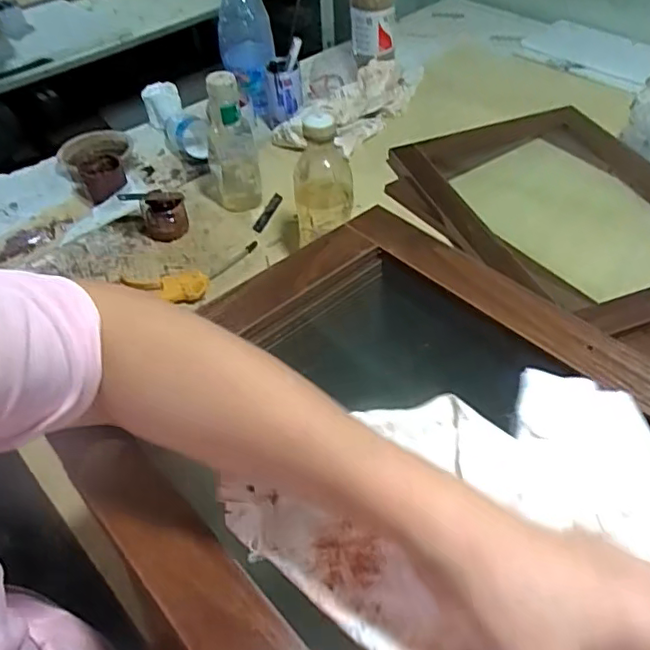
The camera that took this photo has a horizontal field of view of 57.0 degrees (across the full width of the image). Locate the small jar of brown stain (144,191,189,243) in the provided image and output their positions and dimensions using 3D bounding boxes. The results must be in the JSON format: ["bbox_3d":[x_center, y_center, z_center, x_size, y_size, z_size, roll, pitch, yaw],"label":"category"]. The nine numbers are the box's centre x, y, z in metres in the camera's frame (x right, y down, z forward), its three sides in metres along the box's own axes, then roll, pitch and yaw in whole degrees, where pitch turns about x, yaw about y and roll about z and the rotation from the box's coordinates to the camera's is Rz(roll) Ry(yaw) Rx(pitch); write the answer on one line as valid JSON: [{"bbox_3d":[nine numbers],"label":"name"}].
[{"bbox_3d":[-0.239,-0.162,0.888,0.066,0.048,0.064,-2,46,2],"label":"small jar of brown stain"}]

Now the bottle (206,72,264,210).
[{"bbox_3d":[-0.137,-0.258,0.865,0.070,0.195,0.061,-12,47,-7],"label":"bottle"}]

